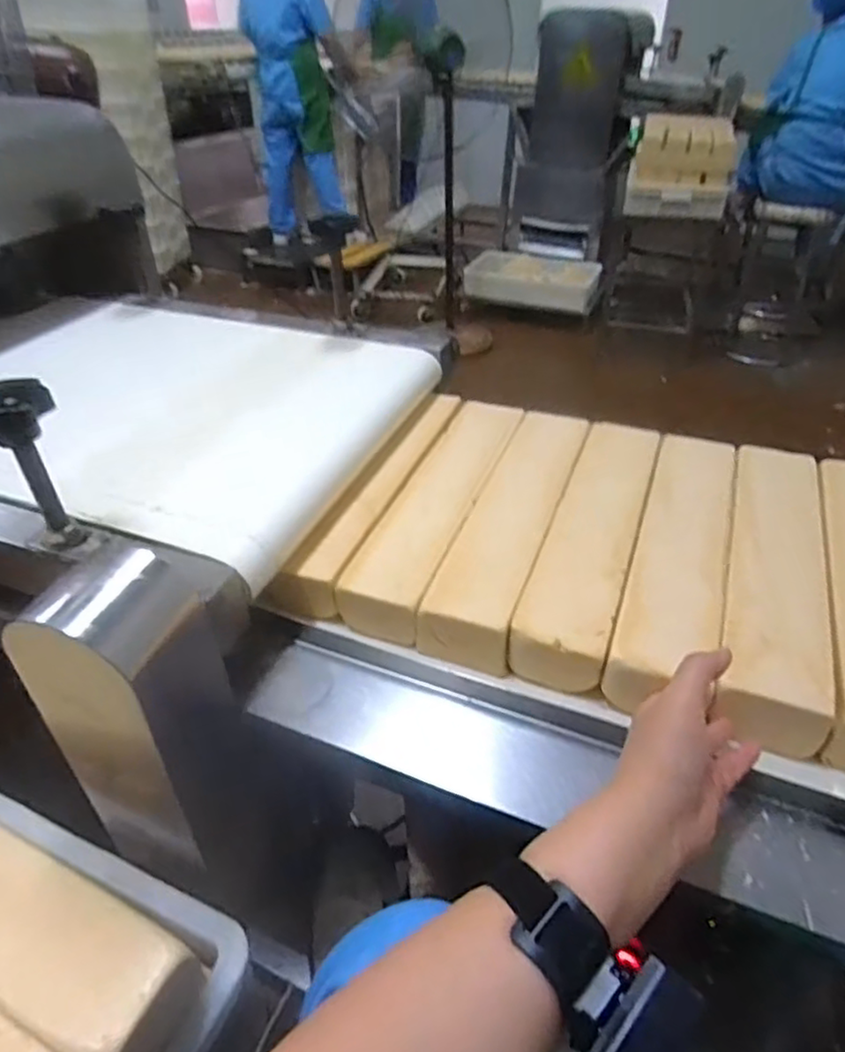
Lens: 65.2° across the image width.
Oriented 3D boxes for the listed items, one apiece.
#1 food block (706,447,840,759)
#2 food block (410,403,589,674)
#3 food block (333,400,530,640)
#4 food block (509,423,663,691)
[{"bbox_3d":[0.307,0.033,0.583,0.075,0.051,0.333,13,46,16],"label":"food block"},{"bbox_3d":[0.093,-0.007,0.664,0.079,0.065,0.342,14,40,17],"label":"food block"},{"bbox_3d":[0.022,-0.024,0.688,0.081,0.057,0.355,14,40,17],"label":"food block"},{"bbox_3d":[0.167,0.009,0.640,0.076,0.060,0.338,14,40,17],"label":"food block"}]

